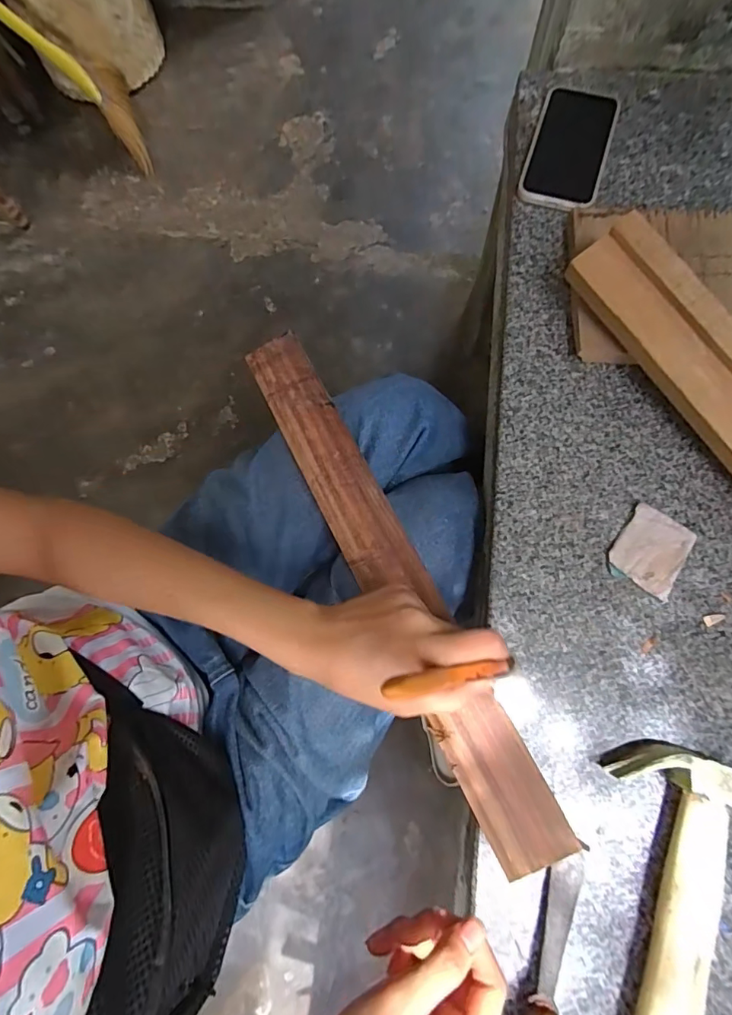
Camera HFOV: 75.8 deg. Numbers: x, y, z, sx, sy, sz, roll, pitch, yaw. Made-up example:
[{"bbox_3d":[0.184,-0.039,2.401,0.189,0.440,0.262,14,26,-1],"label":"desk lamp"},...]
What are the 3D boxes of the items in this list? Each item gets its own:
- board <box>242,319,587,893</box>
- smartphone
[{"bbox_3d":[0.012,0.040,0.393,0.054,0.018,0.473,-27,71,-5],"label":"board"},{"bbox_3d":[0.217,-0.384,0.500,0.079,0.010,0.159,17,77,7],"label":"smartphone"}]

